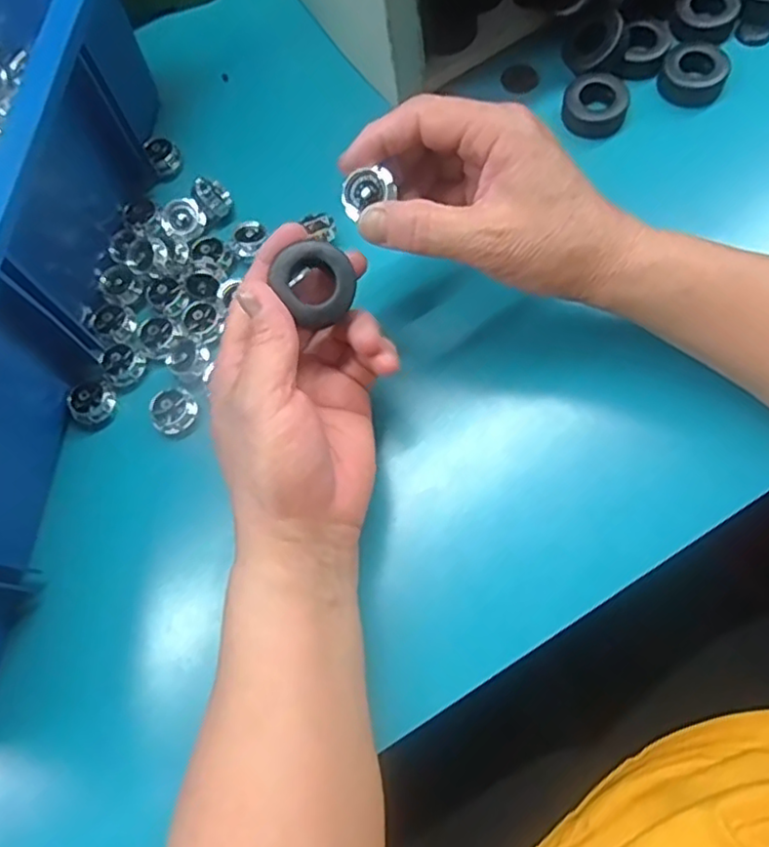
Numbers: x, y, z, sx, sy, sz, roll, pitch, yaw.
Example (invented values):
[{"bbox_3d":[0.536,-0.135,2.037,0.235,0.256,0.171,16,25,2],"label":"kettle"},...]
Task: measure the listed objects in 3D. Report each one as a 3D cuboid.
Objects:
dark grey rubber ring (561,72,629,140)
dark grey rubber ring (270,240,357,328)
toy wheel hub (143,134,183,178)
[{"bbox_3d":[0.125,-0.189,0.389,0.036,0.015,0.035,-1,74,2],"label":"dark grey rubber ring"},{"bbox_3d":[-0.031,-0.063,0.288,0.032,0.013,0.032,-37,106,-12],"label":"dark grey rubber ring"},{"bbox_3d":[-0.139,-0.169,0.411,0.019,0.015,0.021,-29,72,-5],"label":"toy wheel hub"}]

